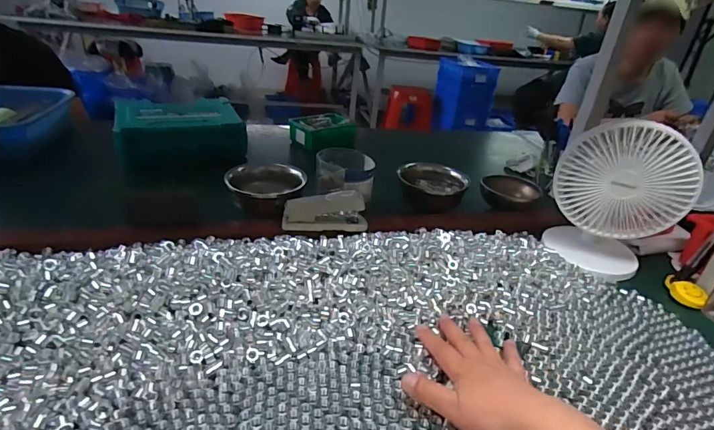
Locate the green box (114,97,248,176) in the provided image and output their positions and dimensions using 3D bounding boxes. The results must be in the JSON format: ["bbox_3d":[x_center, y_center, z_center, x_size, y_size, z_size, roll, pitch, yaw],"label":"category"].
[{"bbox_3d":[-0.379,-0.187,0.884,0.244,0.073,0.206,-8,32,-25],"label":"green box"}]

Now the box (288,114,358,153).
[{"bbox_3d":[-0.078,-0.206,1.016,0.152,0.054,0.114,-17,36,-36],"label":"box"}]

